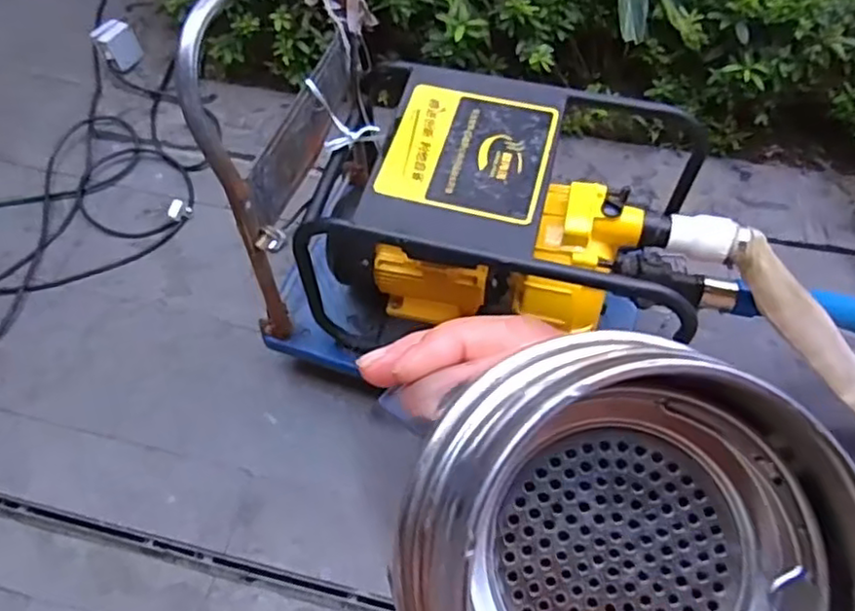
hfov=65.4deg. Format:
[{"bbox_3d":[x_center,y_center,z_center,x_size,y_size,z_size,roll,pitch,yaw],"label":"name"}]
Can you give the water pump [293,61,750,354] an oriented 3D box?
[{"bbox_3d":[0.163,-0.115,1.147,0.662,0.363,0.369,14,59,7],"label":"water pump"}]

